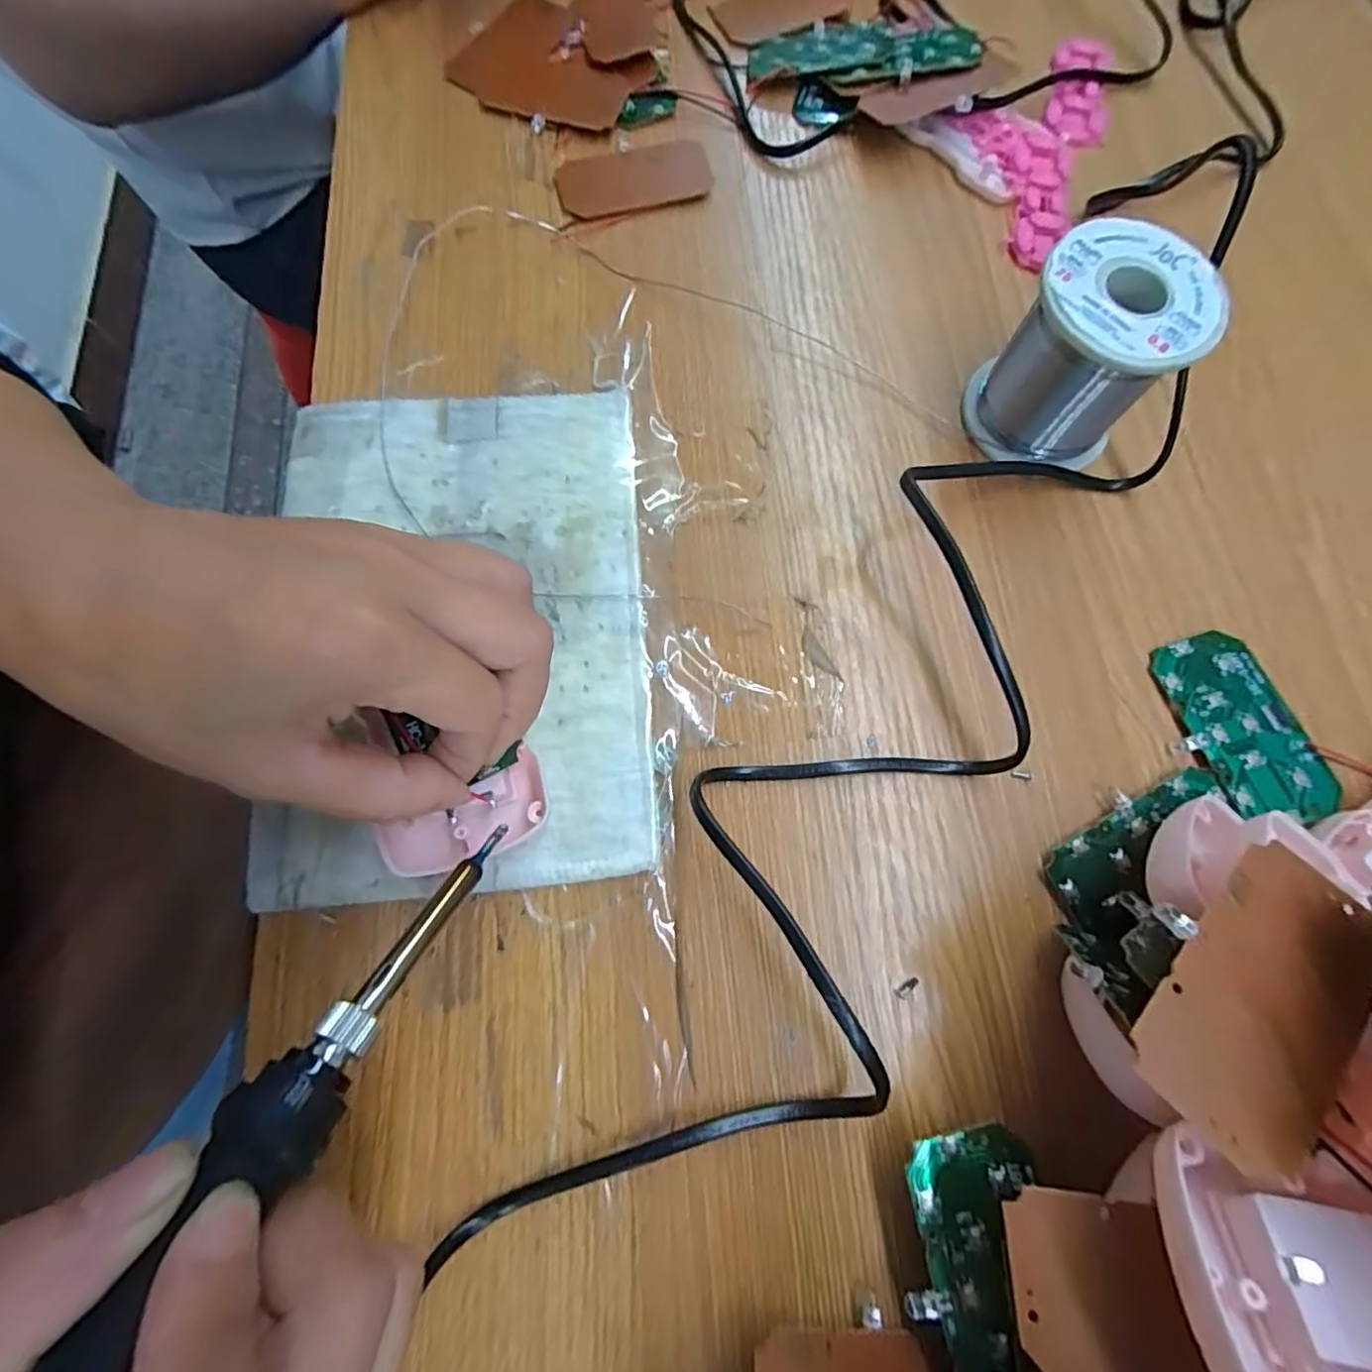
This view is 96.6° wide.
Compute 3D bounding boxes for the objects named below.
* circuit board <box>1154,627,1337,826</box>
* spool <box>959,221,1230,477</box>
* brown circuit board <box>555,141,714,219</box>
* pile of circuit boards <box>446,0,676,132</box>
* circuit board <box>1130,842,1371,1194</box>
[{"bbox_3d":[0.205,0.016,0.229,0.041,0.008,0.072,-17,75,-5],"label":"circuit board"},{"bbox_3d":[0.154,-0.127,0.241,0.059,0.065,0.059,35,77,9],"label":"spool"},{"bbox_3d":[-0.026,-0.253,0.305,0.075,0.004,0.039,-15,75,-4],"label":"brown circuit board"},{"bbox_3d":[-0.067,-0.332,0.321,0.107,0.008,0.103,-9,74,-3],"label":"pile of circuit boards"},{"bbox_3d":[0.138,0.074,0.144,0.072,0.011,0.038,-42,78,-11],"label":"circuit board"}]

